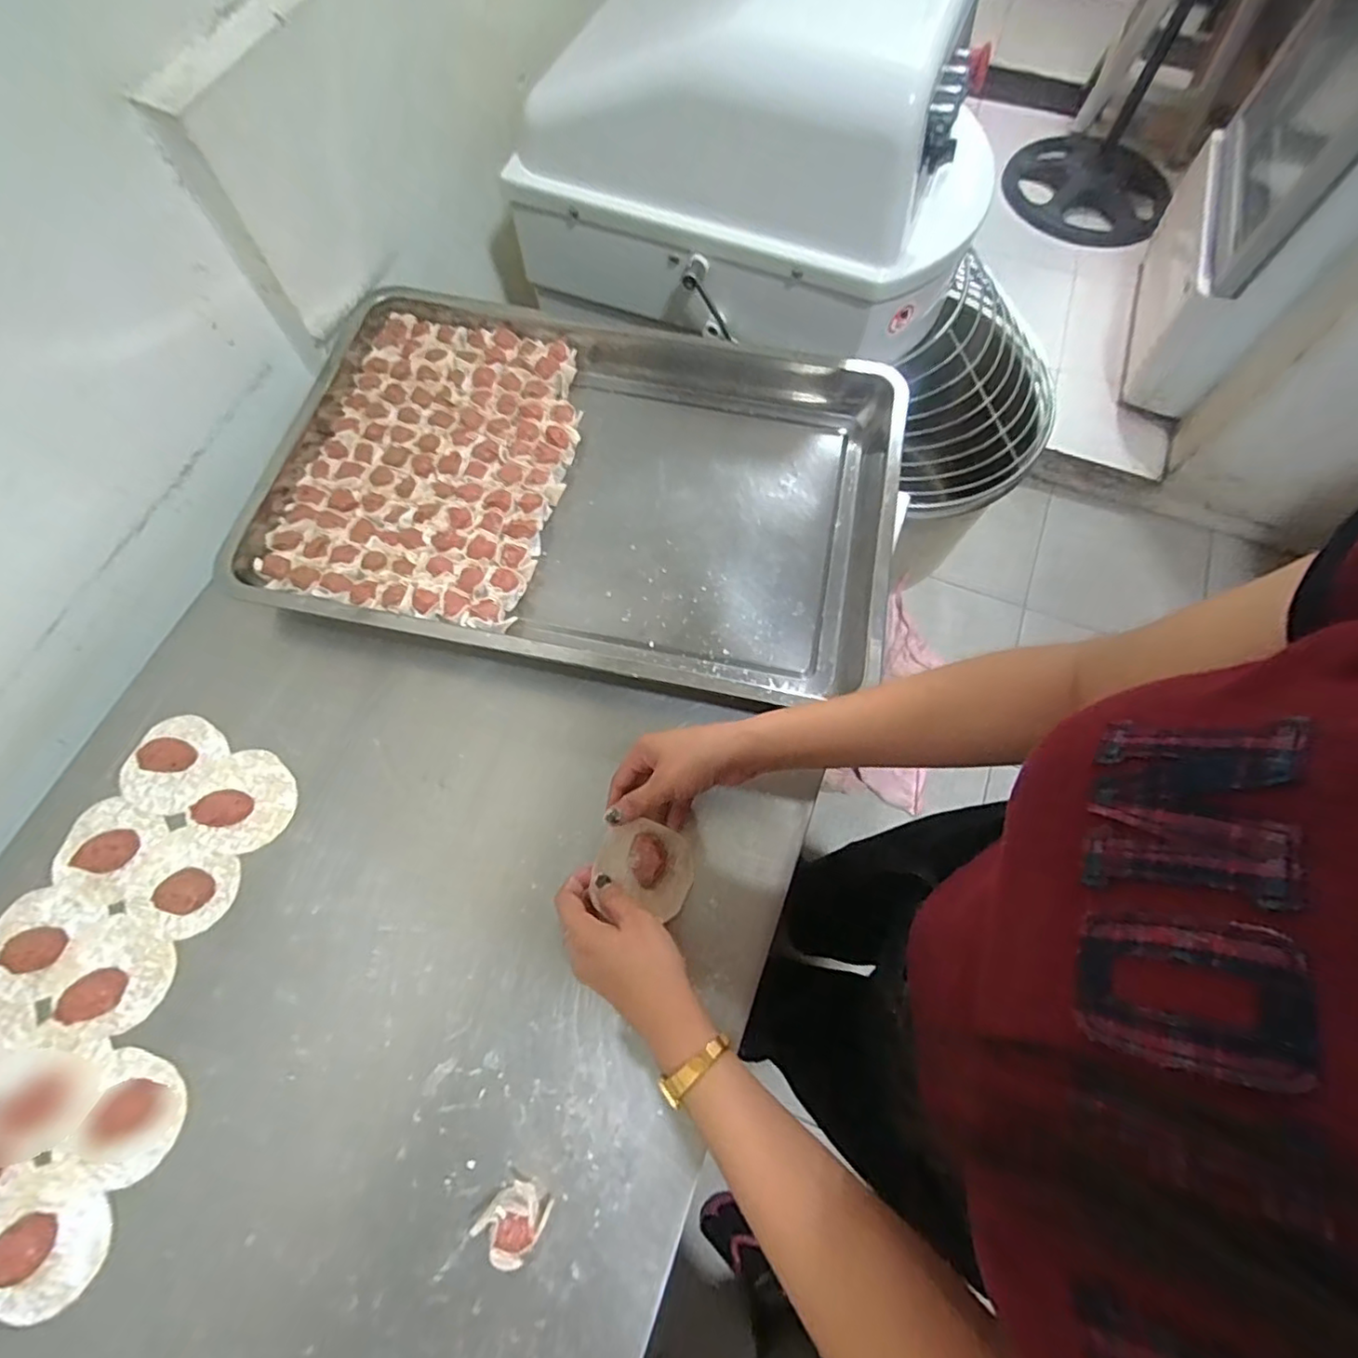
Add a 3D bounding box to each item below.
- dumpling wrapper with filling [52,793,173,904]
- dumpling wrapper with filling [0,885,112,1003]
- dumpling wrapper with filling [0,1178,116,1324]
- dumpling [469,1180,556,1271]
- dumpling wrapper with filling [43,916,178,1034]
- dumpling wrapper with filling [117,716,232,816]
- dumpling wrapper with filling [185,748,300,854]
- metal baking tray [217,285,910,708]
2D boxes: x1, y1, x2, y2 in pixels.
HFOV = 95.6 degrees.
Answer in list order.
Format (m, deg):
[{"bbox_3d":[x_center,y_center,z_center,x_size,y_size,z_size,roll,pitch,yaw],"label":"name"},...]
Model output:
[{"bbox_3d":[-0.469,0.136,0.500,0.074,0.011,0.074,23,70,8],"label":"dumpling wrapper with filling"},{"bbox_3d":[-0.496,0.201,0.476,0.080,0.014,0.077,0,68,-1],"label":"dumpling wrapper with filling"},{"bbox_3d":[-0.425,0.377,0.405,0.083,0.016,0.073,11,69,3],"label":"dumpling wrapper with filling"},{"bbox_3d":[-0.109,0.359,0.408,0.037,0.034,0.037,34,72,12],"label":"dumpling"},{"bbox_3d":[-0.433,0.225,0.468,0.084,0.009,0.072,22,70,8],"label":"dumpling wrapper with filling"},{"bbox_3d":[-0.435,0.069,0.522,0.073,0.020,0.081,19,69,7],"label":"dumpling wrapper with filling"},{"bbox_3d":[-0.365,0.100,0.513,0.083,0.017,0.081,0,68,-1],"label":"dumpling wrapper with filling"},{"bbox_3d":[-0.092,-0.196,0.618,0.607,0.051,0.401,12,69,4],"label":"metal baking tray"}]

